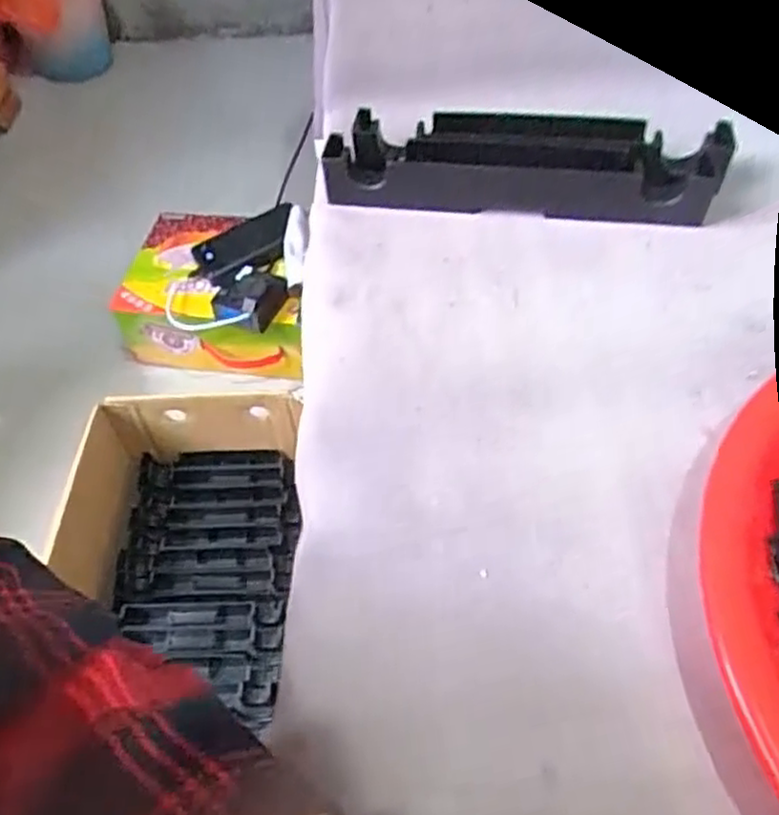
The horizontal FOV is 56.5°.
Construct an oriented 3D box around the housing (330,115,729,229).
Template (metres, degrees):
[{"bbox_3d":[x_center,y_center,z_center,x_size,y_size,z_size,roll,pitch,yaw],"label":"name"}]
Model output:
[{"bbox_3d":[0.067,-0.130,0.386,0.198,0.033,0.045,7,53,10],"label":"housing"}]

